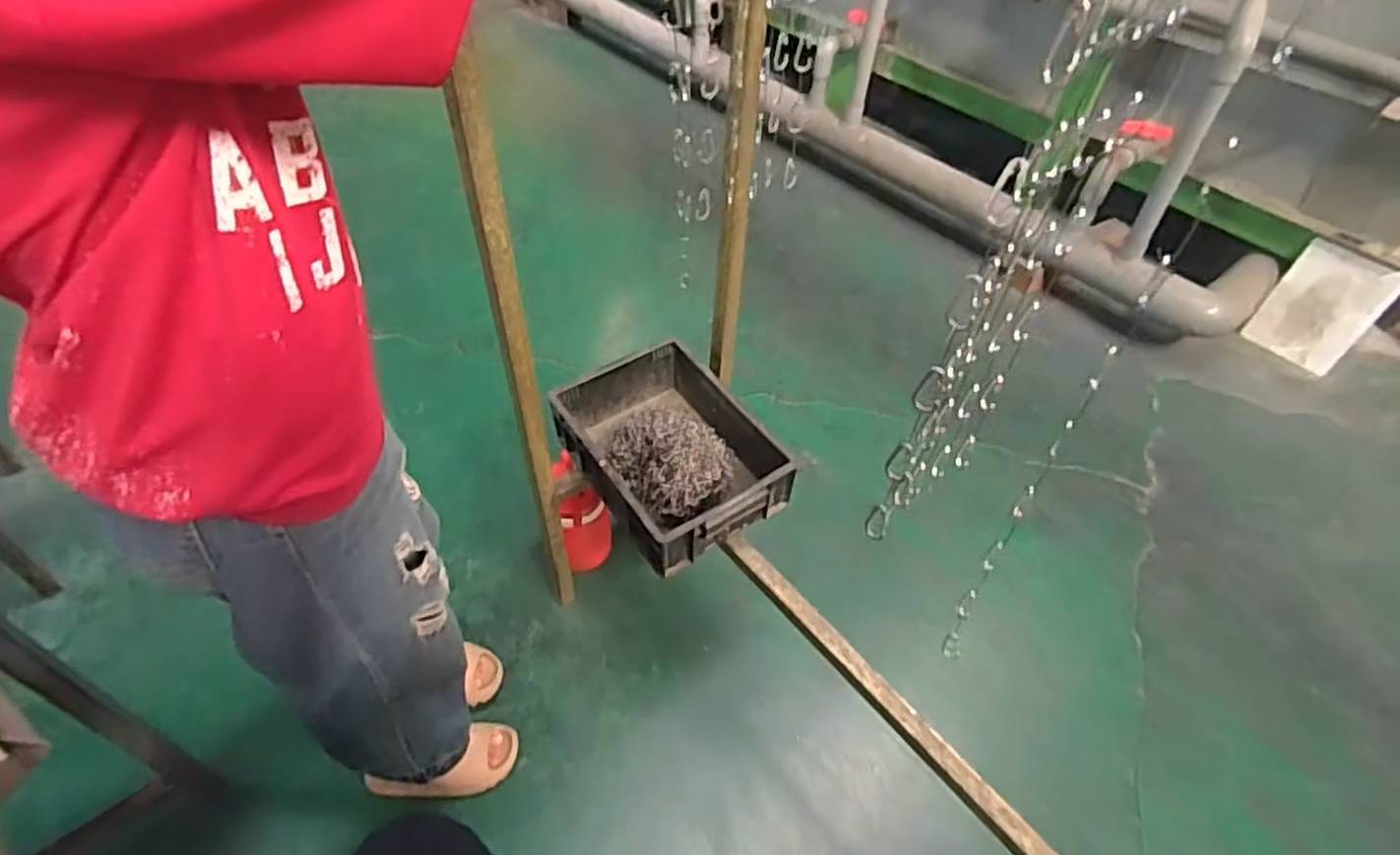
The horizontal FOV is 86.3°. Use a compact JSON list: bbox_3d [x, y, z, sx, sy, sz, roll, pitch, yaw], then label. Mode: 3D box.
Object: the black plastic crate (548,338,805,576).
[{"bbox_3d":[-0.053,0.036,1.189,0.256,0.103,0.351,-26,55,-25],"label":"black plastic crate"}]

